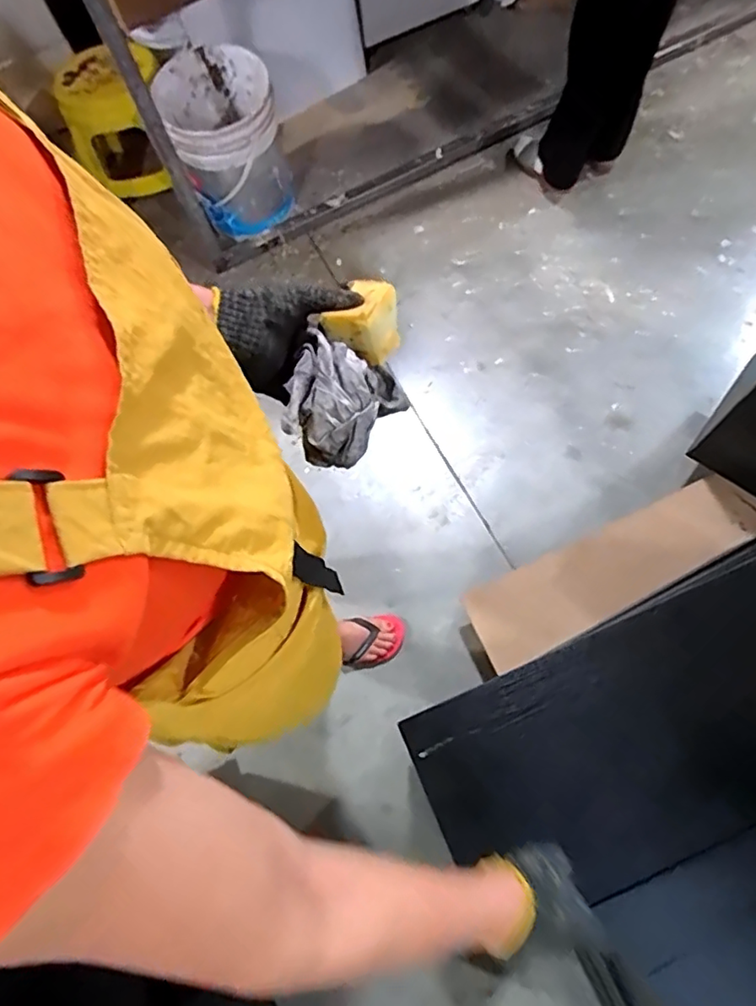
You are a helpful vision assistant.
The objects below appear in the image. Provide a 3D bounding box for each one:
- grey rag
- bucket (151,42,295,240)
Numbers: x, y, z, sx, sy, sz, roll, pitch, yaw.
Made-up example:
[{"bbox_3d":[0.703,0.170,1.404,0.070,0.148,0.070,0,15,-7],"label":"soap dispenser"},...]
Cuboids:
[{"bbox_3d":[-0.027,-0.090,0.513,0.089,0.071,0.100,10,74,6],"label":"grey rag"},{"bbox_3d":[-0.416,-0.997,1.582,0.301,0.301,0.354,-17,73,-2],"label":"bucket"}]

